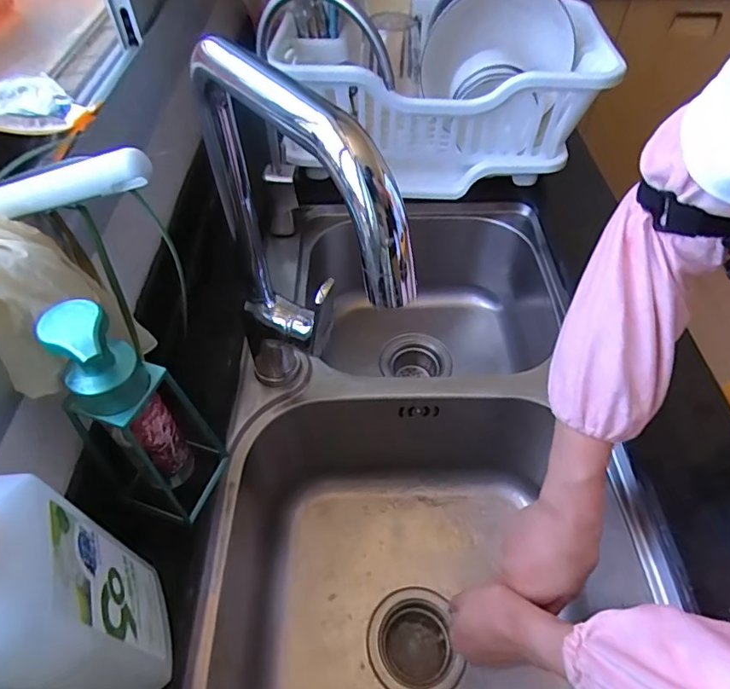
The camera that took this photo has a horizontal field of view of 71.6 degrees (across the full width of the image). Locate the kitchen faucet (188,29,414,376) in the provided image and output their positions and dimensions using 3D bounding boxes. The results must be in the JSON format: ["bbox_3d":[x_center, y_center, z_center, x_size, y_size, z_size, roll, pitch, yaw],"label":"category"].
[{"bbox_3d":[-0.051,-0.035,0.389,0.047,0.353,0.213,-29,57,-21],"label":"kitchen faucet"}]

